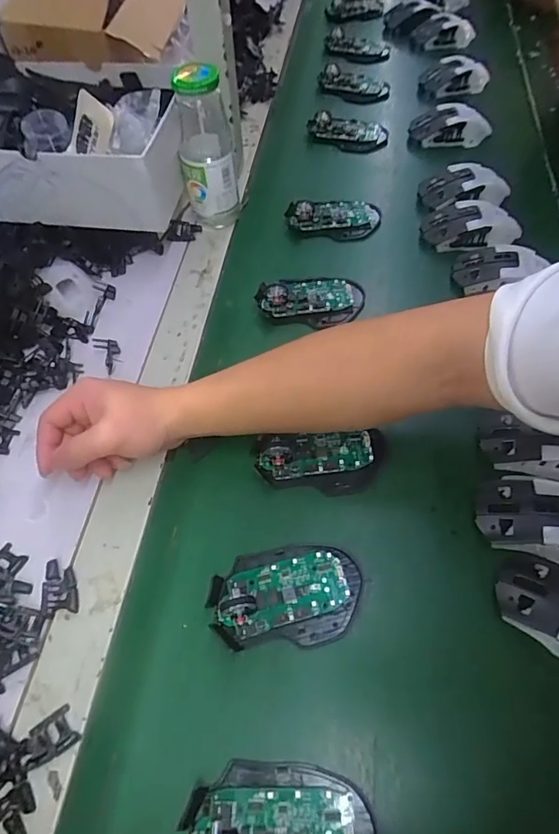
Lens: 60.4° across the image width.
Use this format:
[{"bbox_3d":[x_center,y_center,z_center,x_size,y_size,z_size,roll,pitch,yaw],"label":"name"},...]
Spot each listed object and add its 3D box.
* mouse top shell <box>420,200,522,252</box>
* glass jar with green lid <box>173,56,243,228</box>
[{"bbox_3d":[0.230,-0.227,0.570,0.118,0.039,0.062,2,58,5],"label":"mouse top shell"},{"bbox_3d":[-0.087,-0.315,0.565,0.062,0.168,0.076,-8,58,-2],"label":"glass jar with green lid"}]

